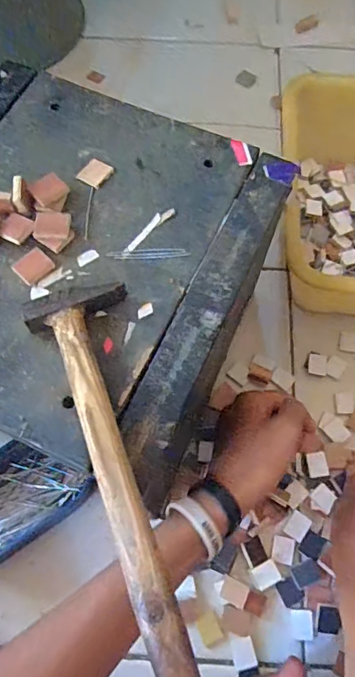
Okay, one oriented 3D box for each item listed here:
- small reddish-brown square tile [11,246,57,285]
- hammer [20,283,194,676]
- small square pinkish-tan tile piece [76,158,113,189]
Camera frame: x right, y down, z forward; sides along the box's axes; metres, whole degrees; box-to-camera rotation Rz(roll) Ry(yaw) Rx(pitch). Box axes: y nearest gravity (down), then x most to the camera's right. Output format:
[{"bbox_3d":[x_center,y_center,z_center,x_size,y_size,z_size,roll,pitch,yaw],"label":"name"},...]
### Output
[{"bbox_3d":[-0.100,-0.051,0.340,0.020,0.004,0.024,42,72,16],"label":"small reddish-brown square tile"},{"bbox_3d":[-0.011,0.114,0.264,0.056,0.021,0.323,-19,68,-9],"label":"hammer"},{"bbox_3d":[-0.063,-0.126,0.376,0.019,0.006,0.024,26,69,10],"label":"small square pinkish-tan tile piece"}]

